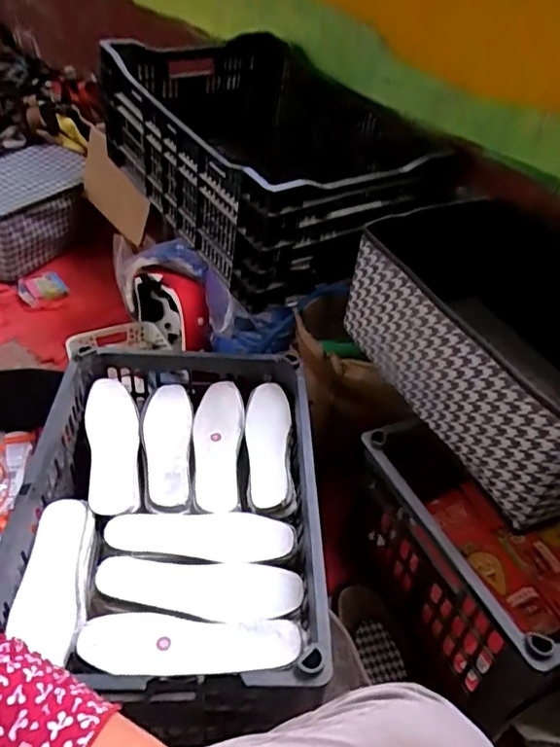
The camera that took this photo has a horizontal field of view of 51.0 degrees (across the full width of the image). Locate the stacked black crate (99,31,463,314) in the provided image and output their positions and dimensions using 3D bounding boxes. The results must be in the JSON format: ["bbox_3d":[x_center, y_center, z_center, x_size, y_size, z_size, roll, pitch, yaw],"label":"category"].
[{"bbox_3d":[-0.034,-0.416,1.123,0.450,0.263,0.590,-21,47,-30],"label":"stacked black crate"}]

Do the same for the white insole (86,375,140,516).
[{"bbox_3d":[-0.228,0.092,0.805,0.070,0.017,0.227,-6,41,-16],"label":"white insole"}]

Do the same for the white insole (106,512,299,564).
[{"bbox_3d":[-0.097,0.194,0.712,0.219,0.011,0.068,2,36,1],"label":"white insole"}]

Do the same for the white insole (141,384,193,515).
[{"bbox_3d":[-0.158,0.096,0.815,0.068,0.015,0.217,0,40,-9],"label":"white insole"}]

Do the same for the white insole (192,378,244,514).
[{"bbox_3d":[-0.087,0.095,0.819,0.067,0.021,0.219,4,39,-4],"label":"white insole"}]

